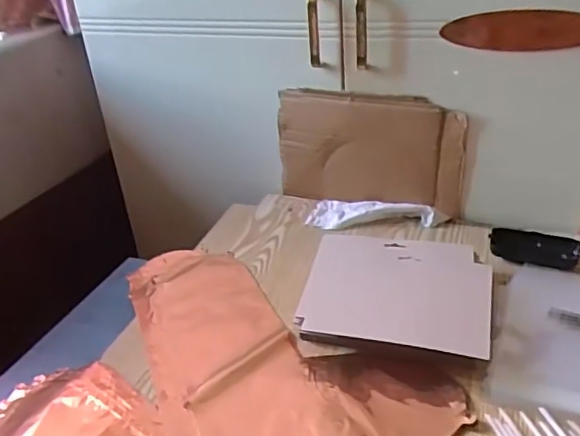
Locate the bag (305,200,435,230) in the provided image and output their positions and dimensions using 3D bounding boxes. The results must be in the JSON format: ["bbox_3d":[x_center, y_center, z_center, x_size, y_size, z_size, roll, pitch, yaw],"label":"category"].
[{"bbox_3d":[0.118,-0.007,0.844,0.178,0.026,0.073,7,32,20],"label":"bag"}]

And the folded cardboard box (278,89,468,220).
[{"bbox_3d":[0.114,-0.096,0.846,0.273,0.176,0.026,11,34,24],"label":"folded cardboard box"}]

